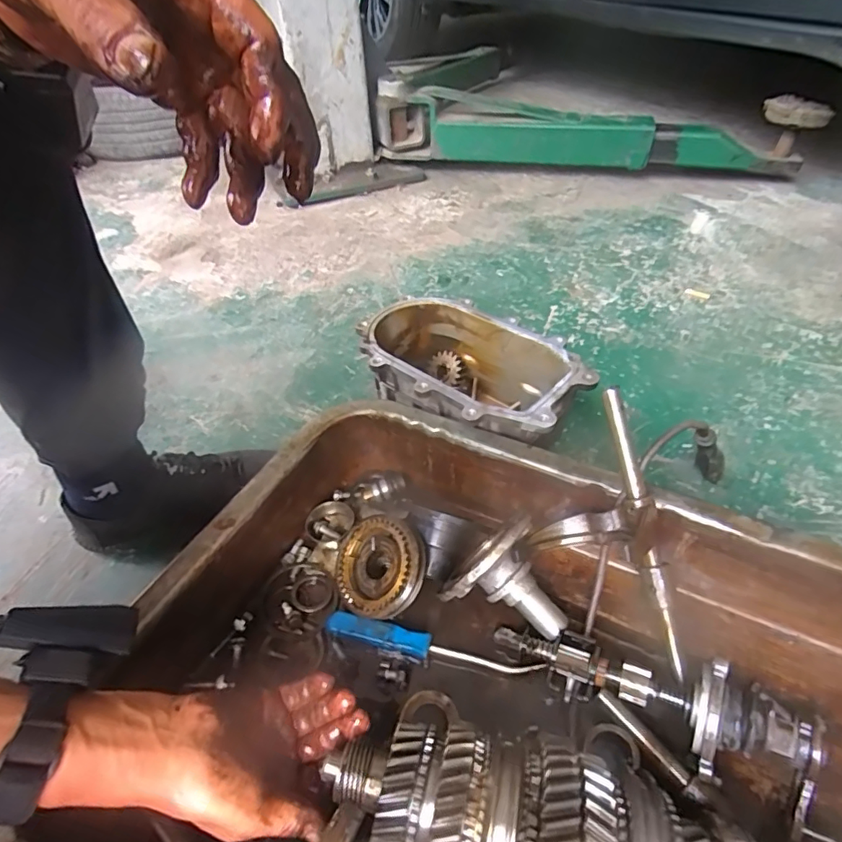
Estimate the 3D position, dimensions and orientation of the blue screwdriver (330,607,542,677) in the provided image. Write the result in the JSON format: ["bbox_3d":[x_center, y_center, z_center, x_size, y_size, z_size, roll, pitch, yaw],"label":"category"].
[{"bbox_3d":[0.008,0.200,0.450,0.188,0.016,0.020,9,46,14],"label":"blue screwdriver"}]

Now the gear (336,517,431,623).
[{"bbox_3d":[-0.040,0.138,0.488,0.093,0.027,0.087,12,76,36],"label":"gear"}]

